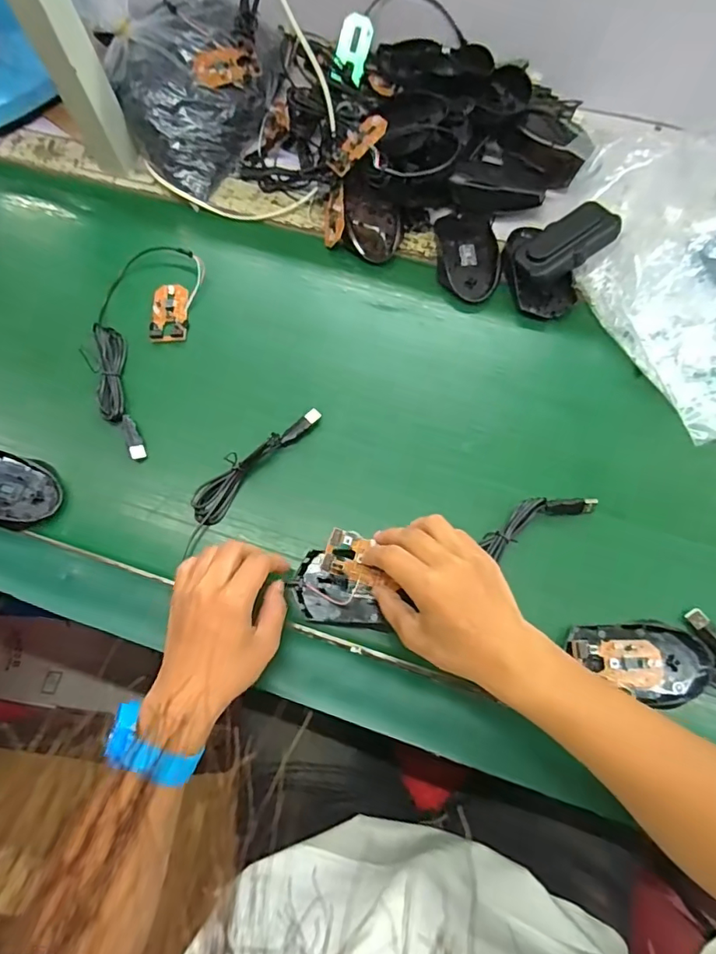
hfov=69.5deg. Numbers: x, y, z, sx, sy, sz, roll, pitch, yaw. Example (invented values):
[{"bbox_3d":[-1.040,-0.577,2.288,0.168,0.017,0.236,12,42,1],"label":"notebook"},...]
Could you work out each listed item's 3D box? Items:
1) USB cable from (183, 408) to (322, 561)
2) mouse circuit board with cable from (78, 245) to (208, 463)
[{"bbox_3d":[-0.104,-0.009,0.475,0.033,0.020,0.166,39,77,14],"label":"USB cable"},{"bbox_3d":[-0.228,-0.139,0.525,0.093,0.016,0.237,9,72,6],"label":"mouse circuit board with cable"}]

